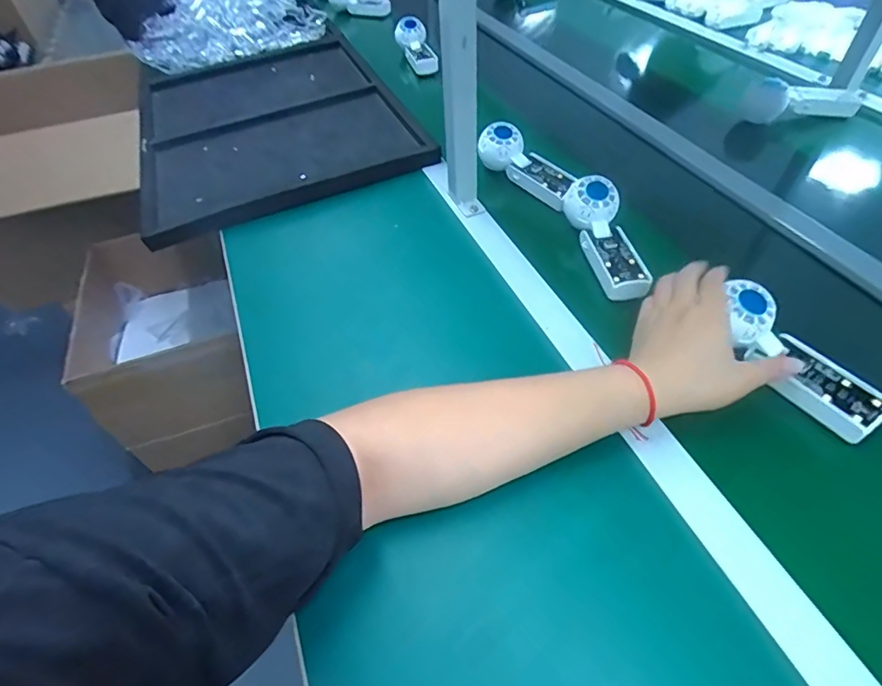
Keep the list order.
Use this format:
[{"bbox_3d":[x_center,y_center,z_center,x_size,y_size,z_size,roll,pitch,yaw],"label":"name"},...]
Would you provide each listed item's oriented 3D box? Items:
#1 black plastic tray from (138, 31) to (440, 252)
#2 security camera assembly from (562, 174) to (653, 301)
[{"bbox_3d":[-0.326,-0.417,0.883,0.436,0.051,0.677,-23,49,-6],"label":"black plastic tray"},{"bbox_3d":[0.191,-0.124,0.561,0.055,0.049,0.153,-10,49,-4],"label":"security camera assembly"}]

